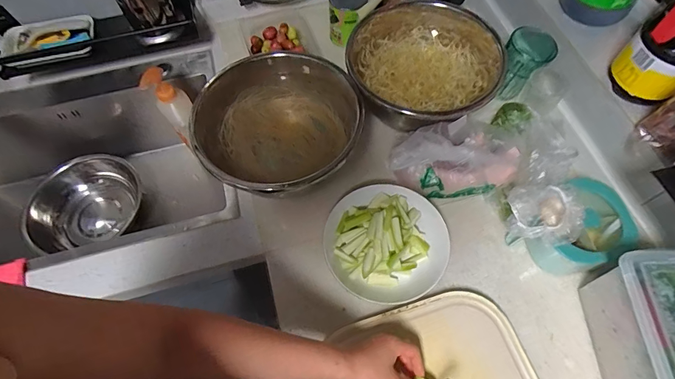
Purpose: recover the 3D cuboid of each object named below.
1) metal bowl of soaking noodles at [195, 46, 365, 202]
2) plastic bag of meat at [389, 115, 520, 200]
[{"bbox_3d":[-0.100,-0.115,0.708,0.265,0.110,0.291,2,63,3],"label":"metal bowl of soaking noodles"},{"bbox_3d":[0.206,-0.054,0.680,0.230,0.106,0.124,-18,64,-8],"label":"plastic bag of meat"}]

